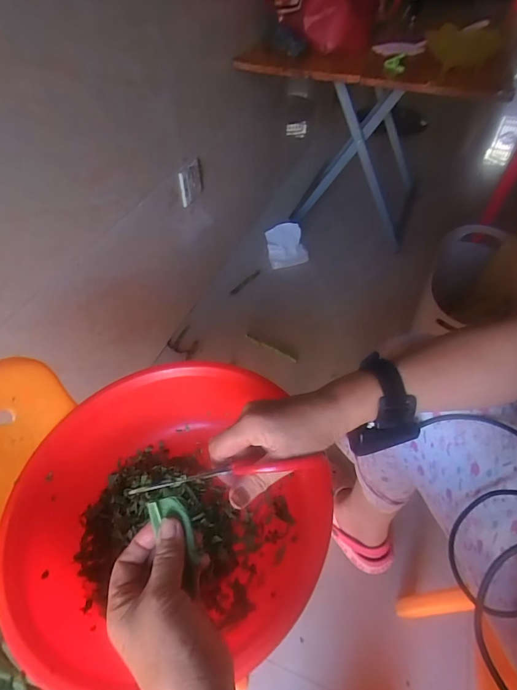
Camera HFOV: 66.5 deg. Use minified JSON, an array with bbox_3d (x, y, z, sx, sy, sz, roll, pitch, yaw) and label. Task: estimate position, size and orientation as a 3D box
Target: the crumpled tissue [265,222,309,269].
[{"bbox_3d":[0.105,-0.401,1.562,0.161,0.054,0.181,-18,82,-13],"label":"crumpled tissue"}]

